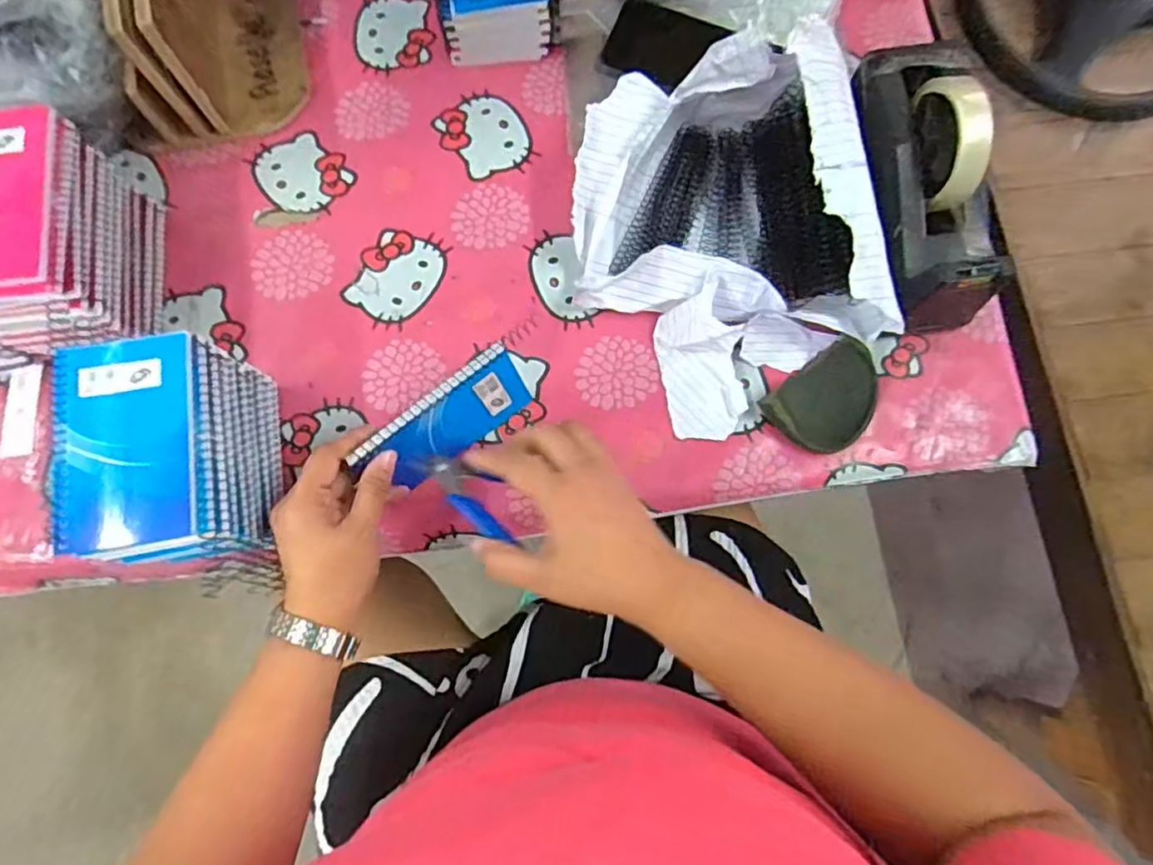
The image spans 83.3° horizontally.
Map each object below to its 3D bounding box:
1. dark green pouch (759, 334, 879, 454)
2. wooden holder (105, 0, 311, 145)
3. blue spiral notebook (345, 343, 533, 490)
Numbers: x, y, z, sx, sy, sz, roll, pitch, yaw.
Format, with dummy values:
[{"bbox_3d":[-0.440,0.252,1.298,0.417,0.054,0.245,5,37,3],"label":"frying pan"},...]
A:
[{"bbox_3d":[0.199,-0.024,0.509,0.089,0.028,0.068,-38,81,-9],"label":"dark green pouch"},{"bbox_3d":[-0.309,-0.364,0.536,0.118,0.124,0.197,-8,77,-3],"label":"wooden holder"},{"bbox_3d":[-0.090,-0.005,0.471,0.123,0.080,0.011,-40,60,-9],"label":"blue spiral notebook"}]

